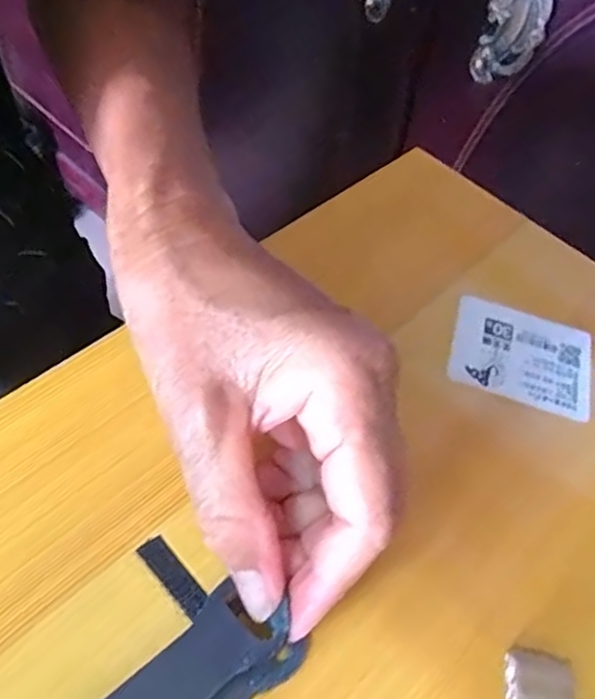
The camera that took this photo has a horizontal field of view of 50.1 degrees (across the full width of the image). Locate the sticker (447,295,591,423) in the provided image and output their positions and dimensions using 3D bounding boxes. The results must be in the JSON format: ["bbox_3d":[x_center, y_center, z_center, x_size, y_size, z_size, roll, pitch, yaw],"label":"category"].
[{"bbox_3d":[0.096,0.003,0.274,0.060,0.004,0.047,18,57,4],"label":"sticker"}]

